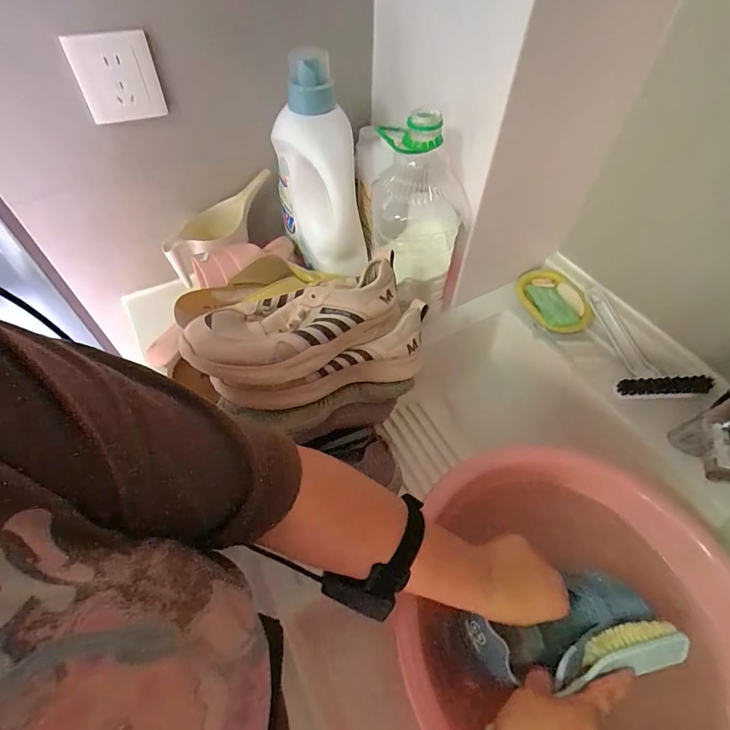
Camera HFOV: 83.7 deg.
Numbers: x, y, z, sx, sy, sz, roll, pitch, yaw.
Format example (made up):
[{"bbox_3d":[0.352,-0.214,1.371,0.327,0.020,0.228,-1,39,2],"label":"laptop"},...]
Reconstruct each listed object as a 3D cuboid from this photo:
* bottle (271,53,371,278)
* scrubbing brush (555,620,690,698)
[{"bbox_3d":[-0.070,-0.269,0.580,0.098,0.281,0.117,-12,32,-10],"label":"bottle"},{"bbox_3d":[0.258,0.292,0.412,0.134,0.031,0.043,-10,55,-7],"label":"scrubbing brush"}]

